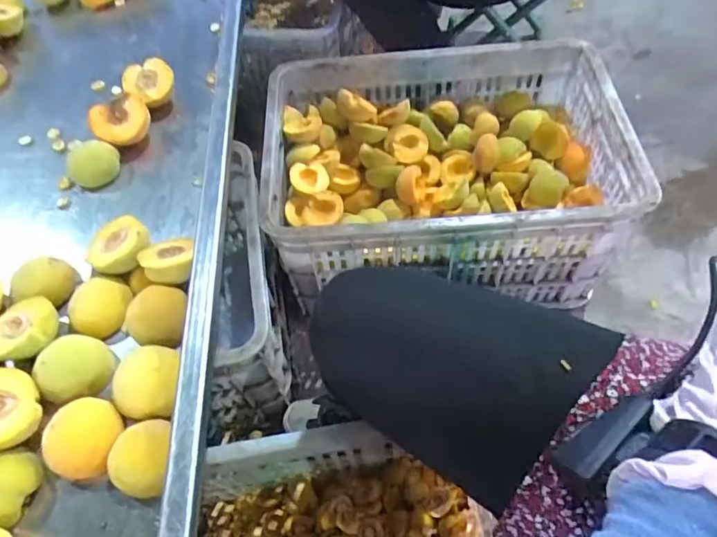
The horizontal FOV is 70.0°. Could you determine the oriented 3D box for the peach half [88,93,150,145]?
[{"bbox_3d":[-0.258,-0.158,0.561,0.060,0.028,0.053,-28,61,-14],"label":"peach half"}]

